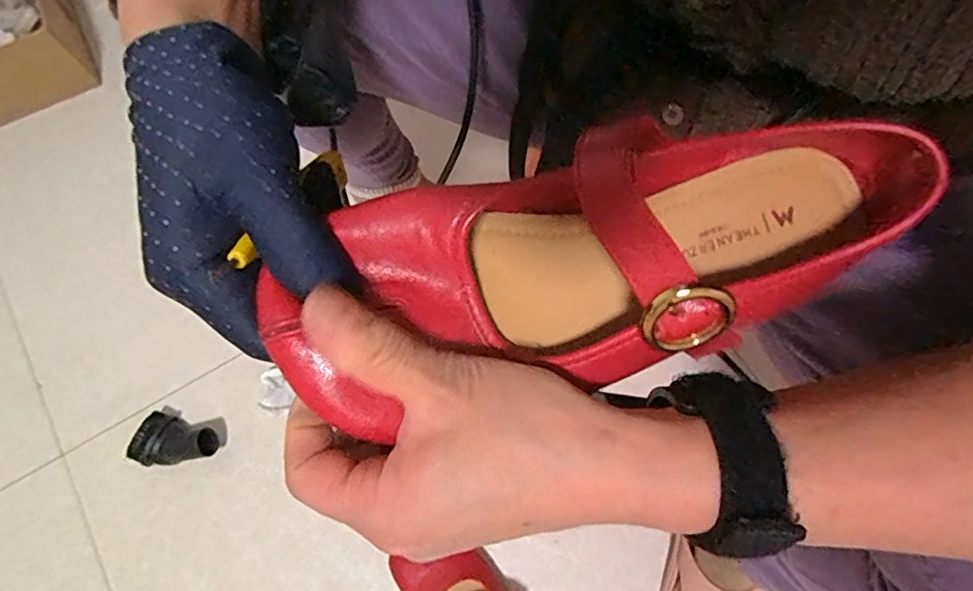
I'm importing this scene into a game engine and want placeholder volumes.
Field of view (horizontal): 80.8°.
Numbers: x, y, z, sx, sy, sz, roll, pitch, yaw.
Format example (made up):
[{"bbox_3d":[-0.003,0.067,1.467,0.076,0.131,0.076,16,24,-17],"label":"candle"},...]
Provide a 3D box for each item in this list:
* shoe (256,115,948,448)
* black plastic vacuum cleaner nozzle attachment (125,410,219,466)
[{"bbox_3d":[0.046,-0.014,0.212,0.248,0.069,0.085,-14,71,-8],"label":"shoe"},{"bbox_3d":[-0.391,0.189,0.719,0.104,0.051,0.062,16,71,6],"label":"black plastic vacuum cleaner nozzle attachment"}]

